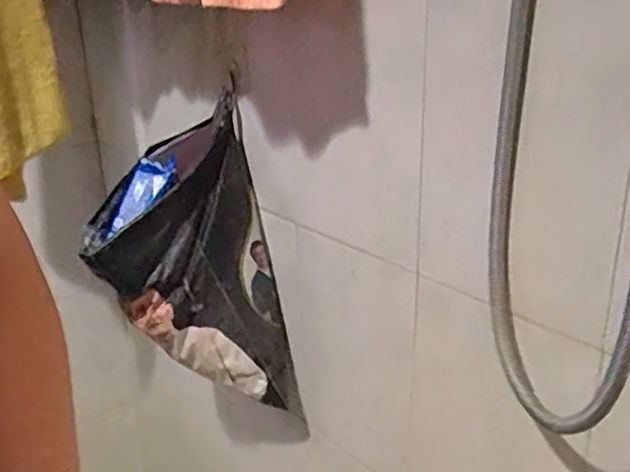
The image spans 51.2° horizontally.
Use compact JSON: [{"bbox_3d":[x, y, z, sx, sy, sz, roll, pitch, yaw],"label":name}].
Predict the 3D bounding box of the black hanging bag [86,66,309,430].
[{"bbox_3d":[-0.153,0.050,0.866,0.250,0.359,0.132,-3,22,-3],"label":"black hanging bag"}]

